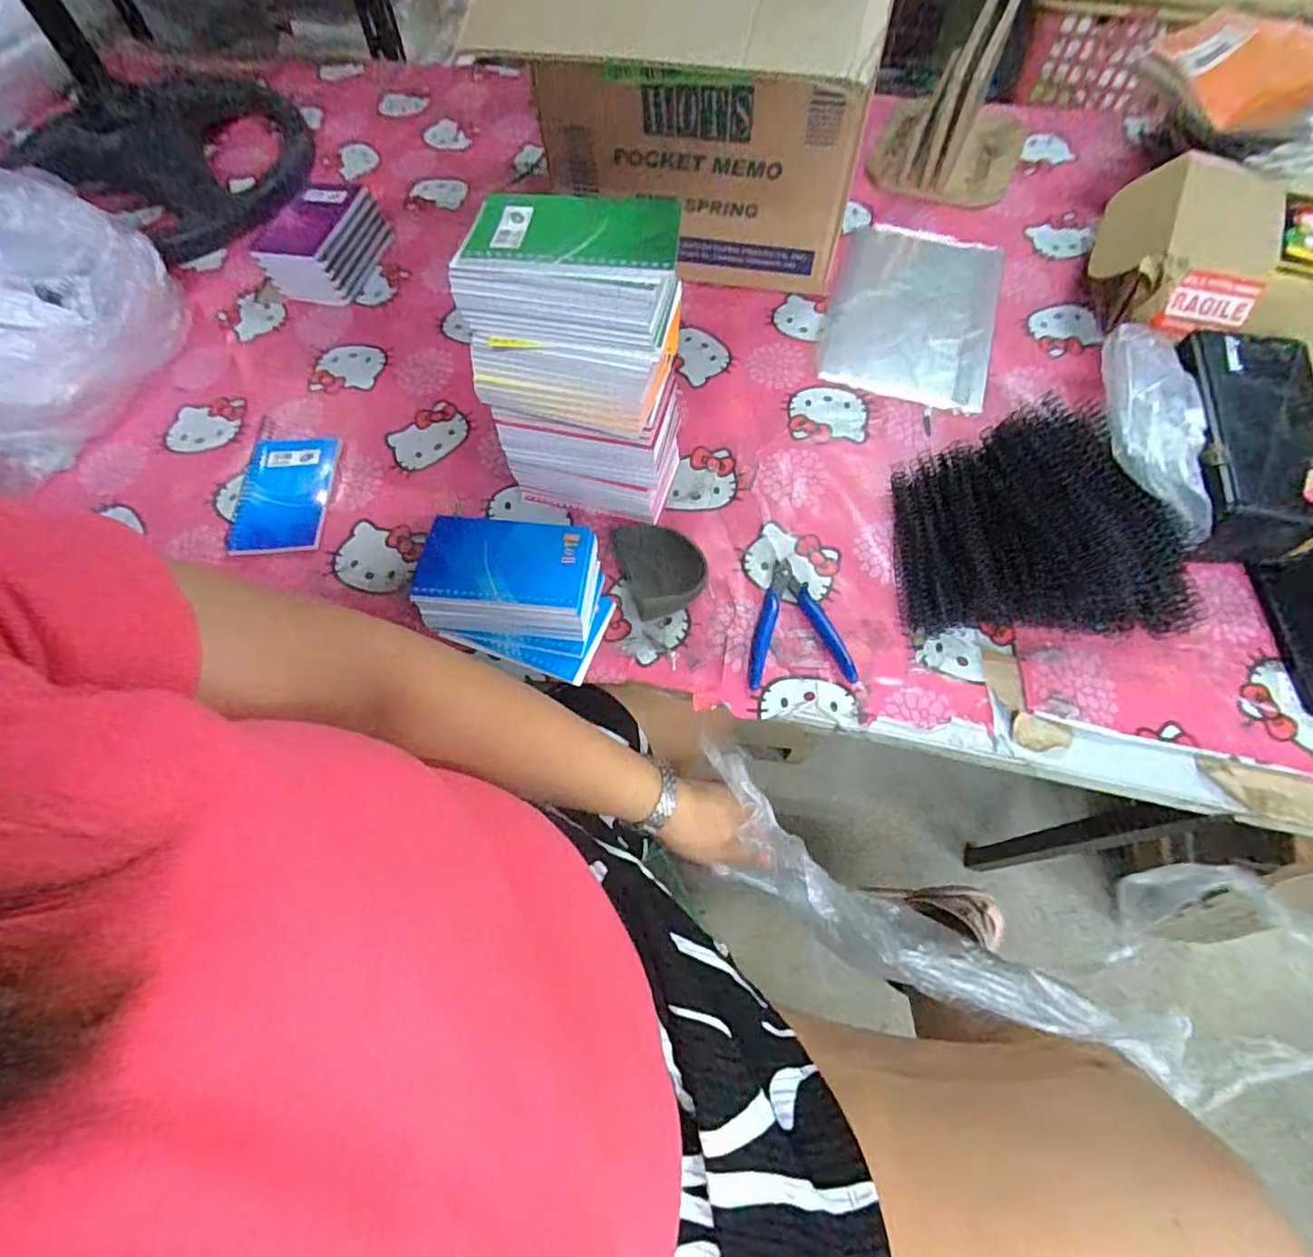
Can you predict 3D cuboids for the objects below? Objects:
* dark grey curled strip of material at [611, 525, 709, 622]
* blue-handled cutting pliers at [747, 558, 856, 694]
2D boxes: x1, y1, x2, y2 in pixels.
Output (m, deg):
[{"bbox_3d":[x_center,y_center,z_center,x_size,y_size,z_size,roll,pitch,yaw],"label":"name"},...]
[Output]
[{"bbox_3d":[0.005,-0.056,0.528,0.067,0.032,0.090,-19,66,-5],"label":"dark grey curled strip of material"},{"bbox_3d":[0.118,-0.005,0.517,0.084,0.006,0.113,-2,66,2],"label":"blue-handled cutting pliers"}]

